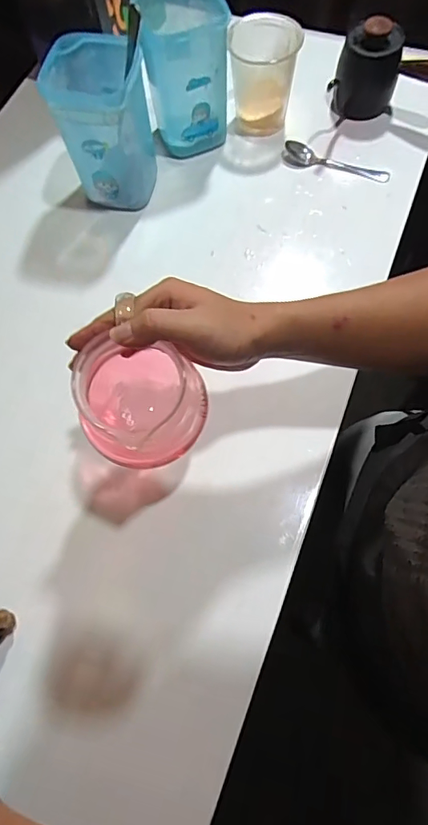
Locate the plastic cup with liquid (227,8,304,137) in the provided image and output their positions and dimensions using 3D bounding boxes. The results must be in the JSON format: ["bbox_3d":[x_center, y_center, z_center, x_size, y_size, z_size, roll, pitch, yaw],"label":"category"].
[{"bbox_3d":[0.063,-0.436,0.603,0.083,0.109,0.082,7,70,5],"label":"plastic cup with liquid"}]

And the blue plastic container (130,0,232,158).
[{"bbox_3d":[-0.033,-0.411,0.572,0.095,0.153,0.089,-10,69,-1],"label":"blue plastic container"}]

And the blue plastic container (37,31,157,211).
[{"bbox_3d":[-0.127,-0.329,0.548,0.098,0.153,0.097,2,69,4],"label":"blue plastic container"}]

